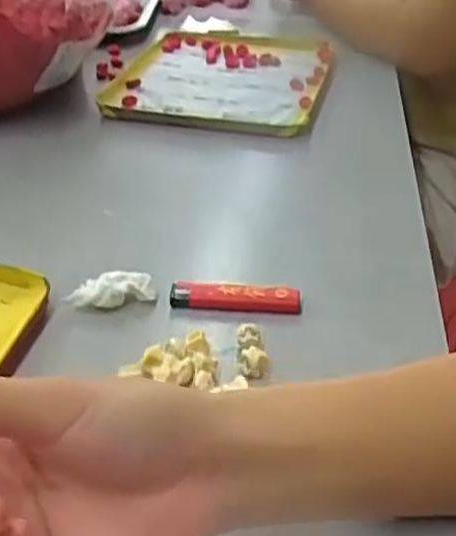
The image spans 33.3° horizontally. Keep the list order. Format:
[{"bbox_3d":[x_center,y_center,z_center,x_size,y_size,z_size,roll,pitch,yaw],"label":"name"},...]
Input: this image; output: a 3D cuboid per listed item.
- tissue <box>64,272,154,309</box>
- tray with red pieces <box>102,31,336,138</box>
[{"bbox_3d":[-0.072,0.013,0.479,0.054,0.024,0.015,-9,-7,-19],"label":"tissue"},{"bbox_3d":[-0.006,-0.204,0.827,0.220,0.028,0.263,9,33,10],"label":"tray with red pieces"}]

